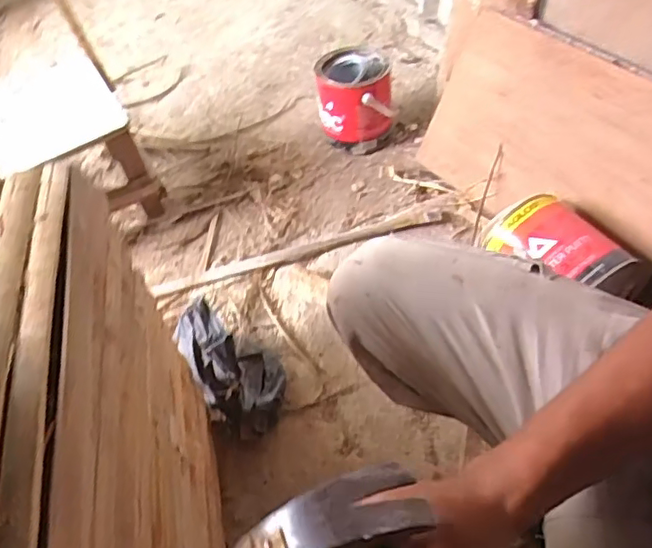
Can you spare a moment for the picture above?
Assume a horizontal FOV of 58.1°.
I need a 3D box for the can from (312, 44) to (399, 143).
[{"bbox_3d":[0.059,-0.355,1.213,0.151,0.158,0.144,-5,50,0],"label":"can"}]

